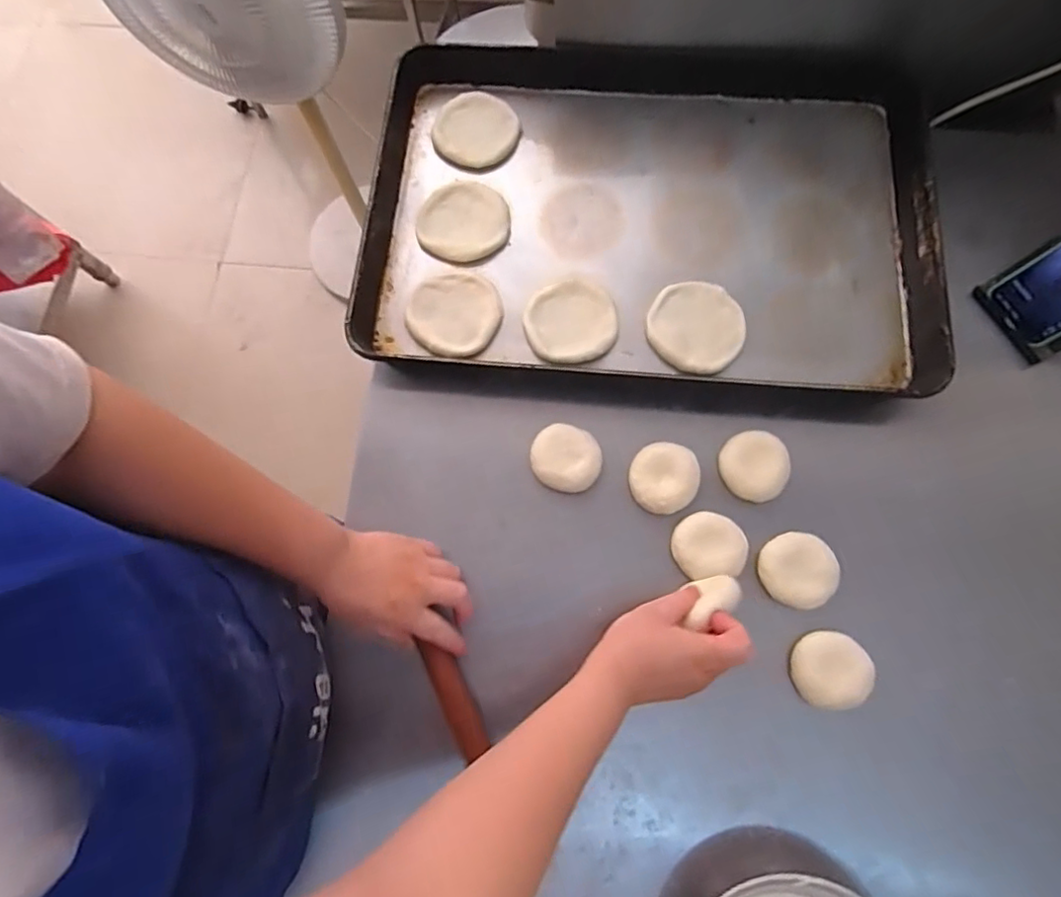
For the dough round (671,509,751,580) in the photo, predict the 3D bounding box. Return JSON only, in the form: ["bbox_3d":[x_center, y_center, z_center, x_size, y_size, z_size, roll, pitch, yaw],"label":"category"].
[{"bbox_3d":[0.171,0.093,0.553,0.066,0.020,0.061,0,74,2],"label":"dough round"}]

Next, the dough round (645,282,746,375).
[{"bbox_3d":[0.177,-0.130,0.615,0.095,0.015,0.101,0,74,2],"label":"dough round"}]

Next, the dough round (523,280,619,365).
[{"bbox_3d":[0.045,-0.139,0.624,0.098,0.015,0.092,0,74,2],"label":"dough round"}]

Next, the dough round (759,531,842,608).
[{"bbox_3d":[0.253,0.115,0.541,0.063,0.027,0.067,0,74,2],"label":"dough round"}]

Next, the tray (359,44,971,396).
[{"bbox_3d":[0.127,-0.255,0.650,0.617,0.053,0.412,5,74,3],"label":"tray"}]

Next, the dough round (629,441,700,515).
[{"bbox_3d":[0.134,0.029,0.574,0.065,0.021,0.069,0,74,2],"label":"dough round"}]

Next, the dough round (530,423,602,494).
[{"bbox_3d":[0.037,0.010,0.582,0.068,0.026,0.064,0,74,2],"label":"dough round"}]

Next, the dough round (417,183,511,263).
[{"bbox_3d":[-0.077,-0.261,0.665,0.104,0.019,0.088,-11,74,-1],"label":"dough round"}]

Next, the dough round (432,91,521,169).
[{"bbox_3d":[-0.066,-0.387,0.697,0.100,0.022,0.097,0,74,2],"label":"dough round"}]

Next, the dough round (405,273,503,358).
[{"bbox_3d":[-0.084,-0.147,0.630,0.099,0.011,0.095,0,74,2],"label":"dough round"}]

